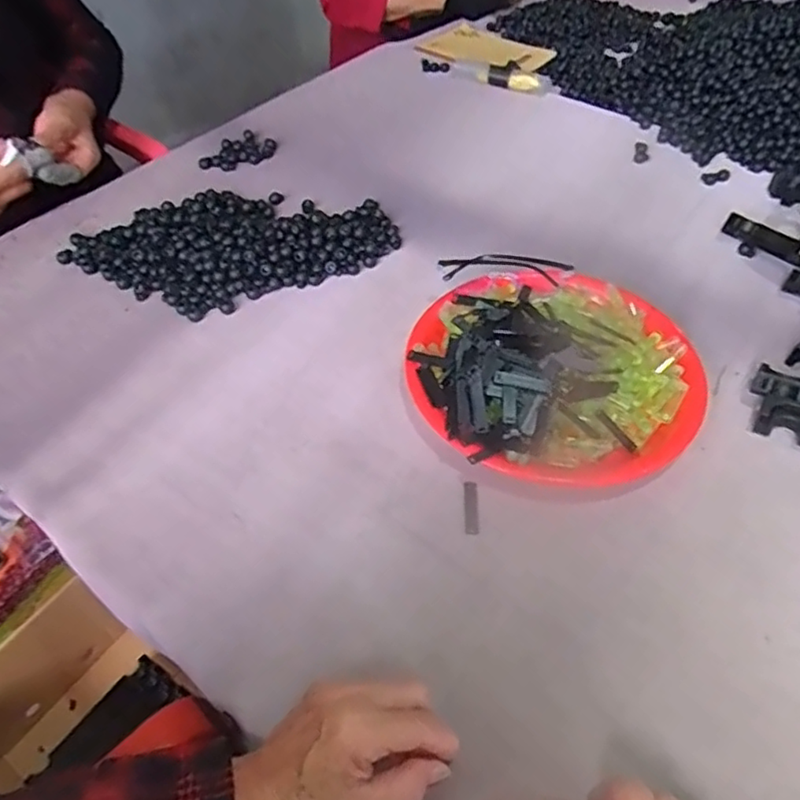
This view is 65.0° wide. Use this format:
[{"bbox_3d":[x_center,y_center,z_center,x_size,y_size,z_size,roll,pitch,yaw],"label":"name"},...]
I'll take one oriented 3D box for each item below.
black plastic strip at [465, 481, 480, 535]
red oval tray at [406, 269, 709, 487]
[{"bbox_3d":[0.057,0.086,0.503,0.011,0.005,0.051,3,47,2],"label":"black plastic strip"},{"bbox_3d":[0.140,-0.043,0.566,0.257,0.059,0.252,3,52,-2],"label":"red oval tray"}]

